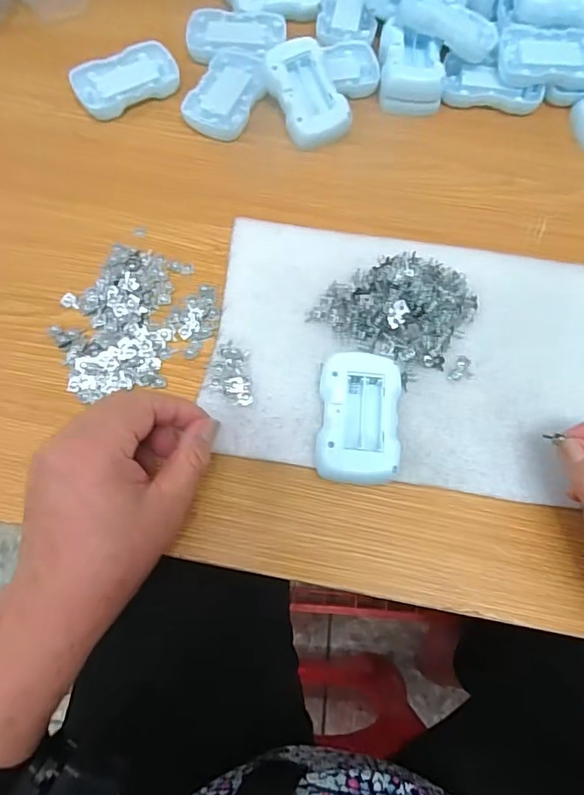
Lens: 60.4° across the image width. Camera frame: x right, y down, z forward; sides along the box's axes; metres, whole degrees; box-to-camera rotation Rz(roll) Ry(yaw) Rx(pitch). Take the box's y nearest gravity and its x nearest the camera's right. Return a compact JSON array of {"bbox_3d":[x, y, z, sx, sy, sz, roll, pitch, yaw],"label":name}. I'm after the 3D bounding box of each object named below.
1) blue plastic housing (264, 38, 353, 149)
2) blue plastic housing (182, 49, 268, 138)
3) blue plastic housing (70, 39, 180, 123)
[{"bbox_3d":[0.011,-0.257,0.422,0.053,0.020,0.089,-26,87,-5],"label":"blue plastic housing"},{"bbox_3d":[-0.054,-0.263,0.435,0.054,0.013,0.087,20,70,5],"label":"blue plastic housing"},{"bbox_3d":[-0.144,-0.278,0.440,0.090,0.014,0.056,-30,74,-12],"label":"blue plastic housing"}]

